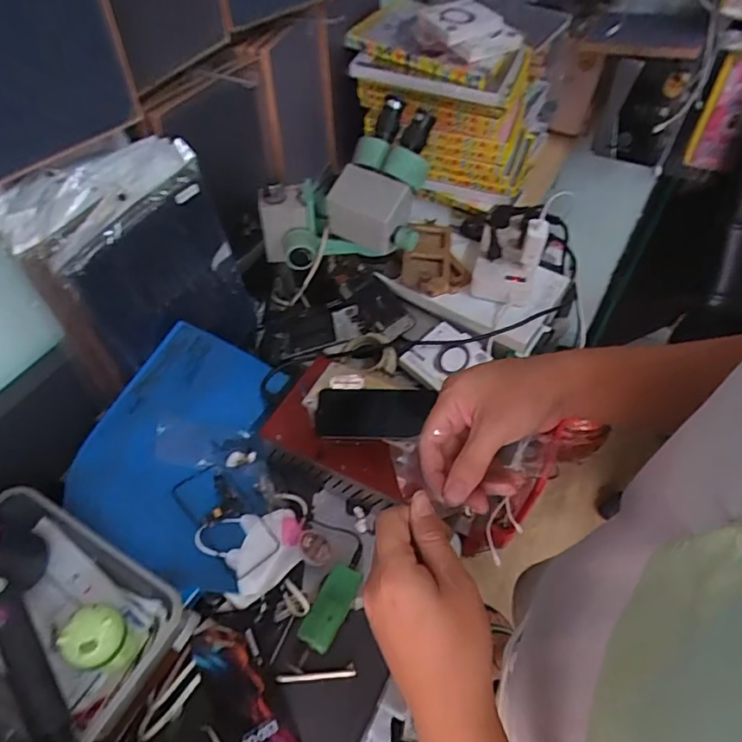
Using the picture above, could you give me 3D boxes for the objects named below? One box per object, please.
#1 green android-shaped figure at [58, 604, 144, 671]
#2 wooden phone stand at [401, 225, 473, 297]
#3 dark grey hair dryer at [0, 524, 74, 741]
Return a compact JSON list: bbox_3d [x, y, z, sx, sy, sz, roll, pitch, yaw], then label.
[{"bbox_3d":[-0.255,0.261,0.513,0.048,0.091,0.052,0,49,0],"label":"green android-shaped figure"},{"bbox_3d":[0.118,-0.205,0.936,0.115,0.055,0.159,6,50,5],"label":"wooden phone stand"},{"bbox_3d":[-0.333,0.234,0.513,0.246,0.116,0.082,34,57,26],"label":"dark grey hair dryer"}]

